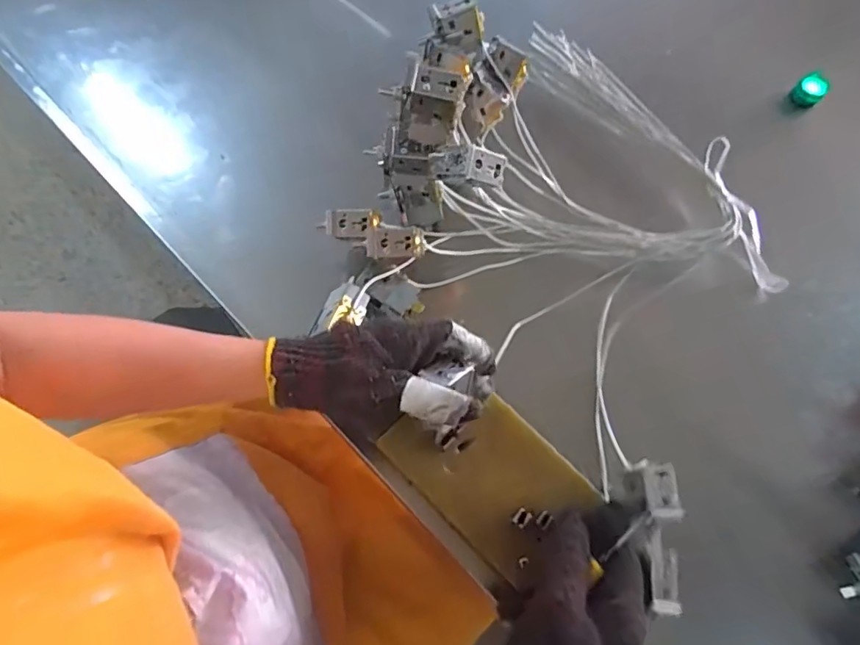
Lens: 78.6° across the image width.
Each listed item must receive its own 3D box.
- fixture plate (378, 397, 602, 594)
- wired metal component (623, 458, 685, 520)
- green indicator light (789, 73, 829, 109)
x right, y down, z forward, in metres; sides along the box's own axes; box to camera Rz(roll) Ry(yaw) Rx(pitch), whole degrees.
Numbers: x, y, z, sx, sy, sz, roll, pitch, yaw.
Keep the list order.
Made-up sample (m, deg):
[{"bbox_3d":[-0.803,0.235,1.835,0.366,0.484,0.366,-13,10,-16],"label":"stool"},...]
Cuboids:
[{"bbox_3d":[0.047,0.118,0.419,0.100,0.013,0.146,-43,72,-12],"label":"fixture plate"},{"bbox_3d":[0.159,0.120,0.375,0.028,0.023,0.040,-5,70,-4],"label":"wired metal component"},{"bbox_3d":[0.422,-0.258,0.585,0.026,0.025,0.028,1,70,-2],"label":"green indicator light"}]

